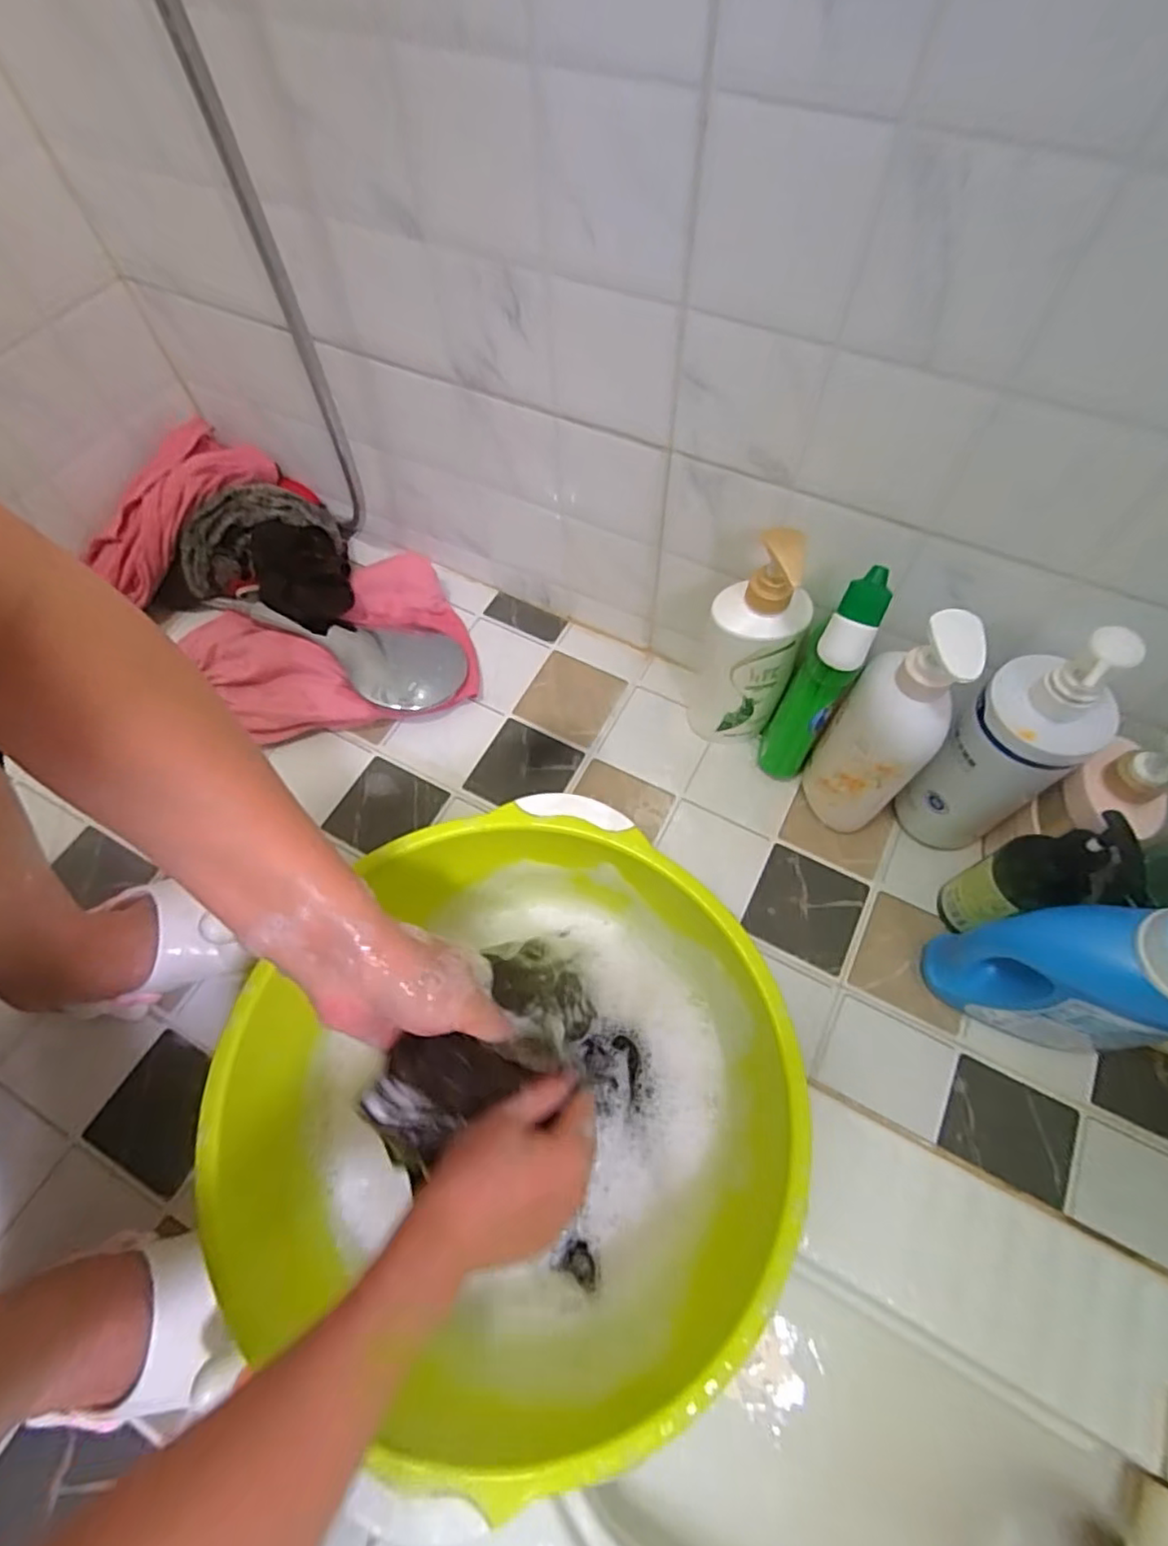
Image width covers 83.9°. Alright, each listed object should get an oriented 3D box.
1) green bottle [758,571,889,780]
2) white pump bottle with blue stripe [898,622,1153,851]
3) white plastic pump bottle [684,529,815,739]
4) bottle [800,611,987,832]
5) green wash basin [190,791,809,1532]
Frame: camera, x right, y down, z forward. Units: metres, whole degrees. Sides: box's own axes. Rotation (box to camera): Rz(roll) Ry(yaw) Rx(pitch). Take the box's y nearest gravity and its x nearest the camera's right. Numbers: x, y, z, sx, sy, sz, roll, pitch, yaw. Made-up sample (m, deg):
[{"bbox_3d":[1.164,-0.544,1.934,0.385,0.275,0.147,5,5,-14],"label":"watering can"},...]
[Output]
[{"bbox_3d":[0.194,-0.068,0.554,0.050,0.242,0.059,24,66,12],"label":"green bottle"},{"bbox_3d":[0.327,-0.014,0.518,0.076,0.269,0.084,-29,65,-13],"label":"white pump bottle with blue stripe"},{"bbox_3d":[0.149,-0.118,0.581,0.081,0.246,0.089,14,64,7],"label":"white plastic pump bottle"},{"bbox_3d":[0.236,-0.027,0.528,0.077,0.262,0.058,36,69,19],"label":"bottle"},{"bbox_3d":[-0.041,0.222,0.455,0.335,0.150,0.343,-1,62,2],"label":"green wash basin"}]

